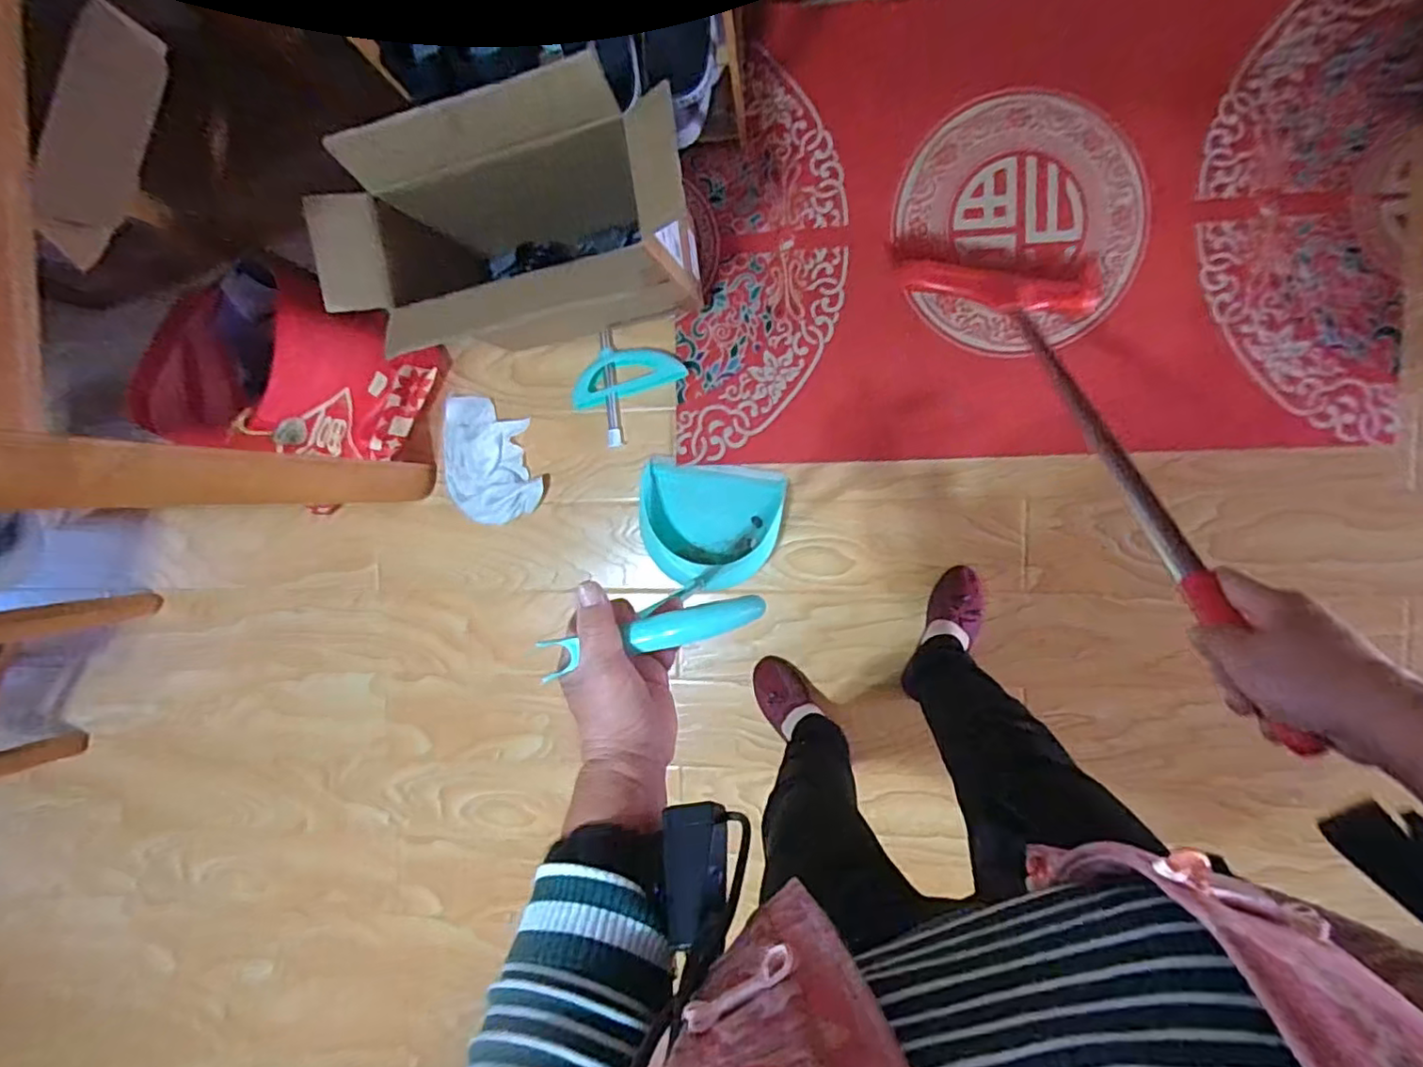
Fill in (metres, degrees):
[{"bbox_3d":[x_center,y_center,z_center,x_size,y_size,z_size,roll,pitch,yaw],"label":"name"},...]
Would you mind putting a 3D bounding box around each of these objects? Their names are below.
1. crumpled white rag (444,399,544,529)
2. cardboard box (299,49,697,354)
[{"bbox_3d":[-0.412,-0.138,1.164,0.163,0.039,0.235,-10,95,7],"label":"crumpled white rag"},{"bbox_3d":[-0.268,-0.454,0.945,0.474,0.377,0.265,-16,94,7],"label":"cardboard box"}]

